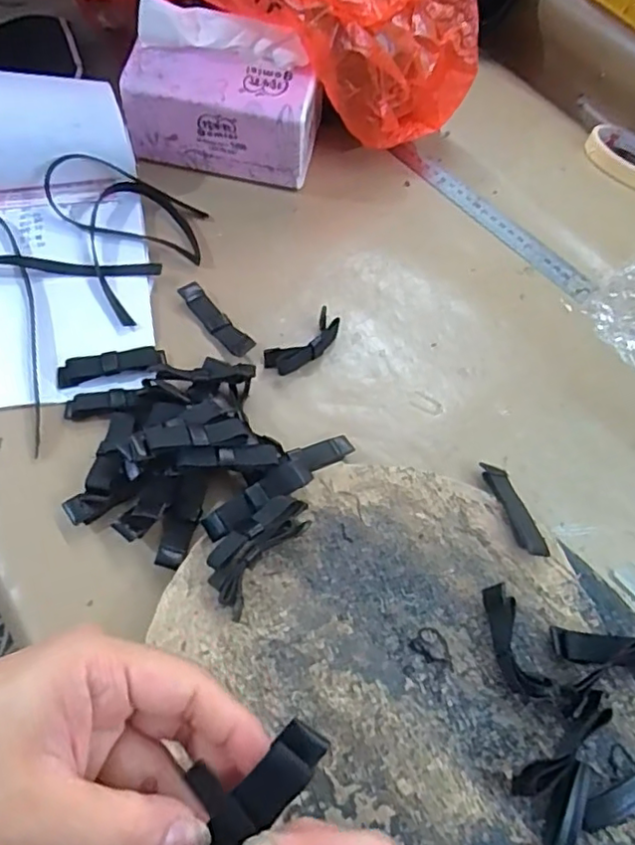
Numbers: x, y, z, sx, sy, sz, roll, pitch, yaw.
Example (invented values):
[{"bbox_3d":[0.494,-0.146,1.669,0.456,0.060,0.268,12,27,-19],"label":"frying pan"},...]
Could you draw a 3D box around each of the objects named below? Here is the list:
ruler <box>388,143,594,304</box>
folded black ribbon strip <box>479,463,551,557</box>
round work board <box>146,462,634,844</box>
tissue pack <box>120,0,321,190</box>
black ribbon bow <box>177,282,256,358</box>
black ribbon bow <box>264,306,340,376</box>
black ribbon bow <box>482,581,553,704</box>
[{"bbox_3d":[0.148,-0.177,0.531,0.027,0.008,0.210,-35,68,-21],"label":"ruler"},{"bbox_3d":[0.120,0.052,0.383,0.016,0.005,0.068,-12,49,-10],"label":"folded black ribbon strip"},{"bbox_3d":[0.061,0.186,0.303,0.271,0.020,0.331,-31,67,-19],"label":"round work board"},{"bbox_3d":[-0.071,-0.252,0.493,0.143,0.118,0.067,15,61,5],"label":"tissue pack"},{"bbox_3d":[-0.073,-0.074,0.450,0.017,0.006,0.073,-36,68,-21],"label":"black ribbon bow"},{"bbox_3d":[-0.010,-0.055,0.442,0.057,0.019,0.022,-34,68,-20],"label":"black ribbon bow"},{"bbox_3d":[0.103,0.117,0.333,0.016,0.015,0.059,-14,62,-11],"label":"black ribbon bow"}]

